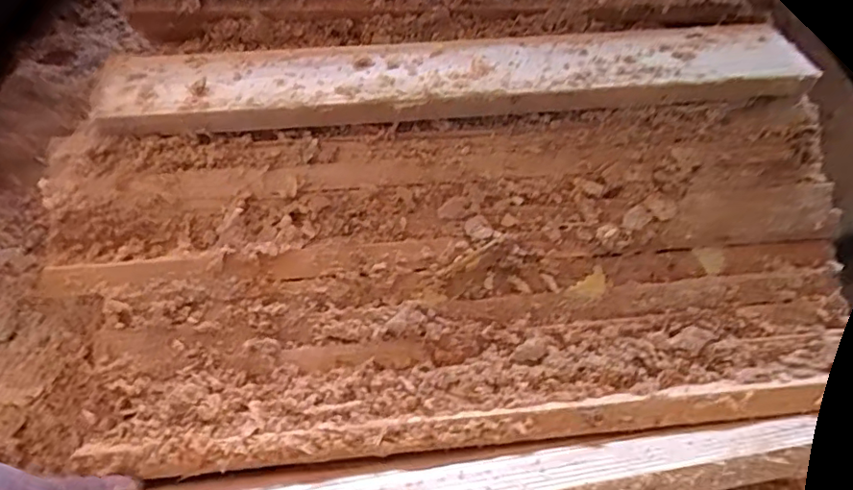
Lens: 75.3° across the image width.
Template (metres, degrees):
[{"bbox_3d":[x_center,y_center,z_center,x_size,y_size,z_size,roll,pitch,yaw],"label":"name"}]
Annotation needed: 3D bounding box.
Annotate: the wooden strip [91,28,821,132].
[{"bbox_3d":[0.026,-0.121,0.402,0.488,0.033,0.071,-4,60,-5],"label":"wooden strip"}]

